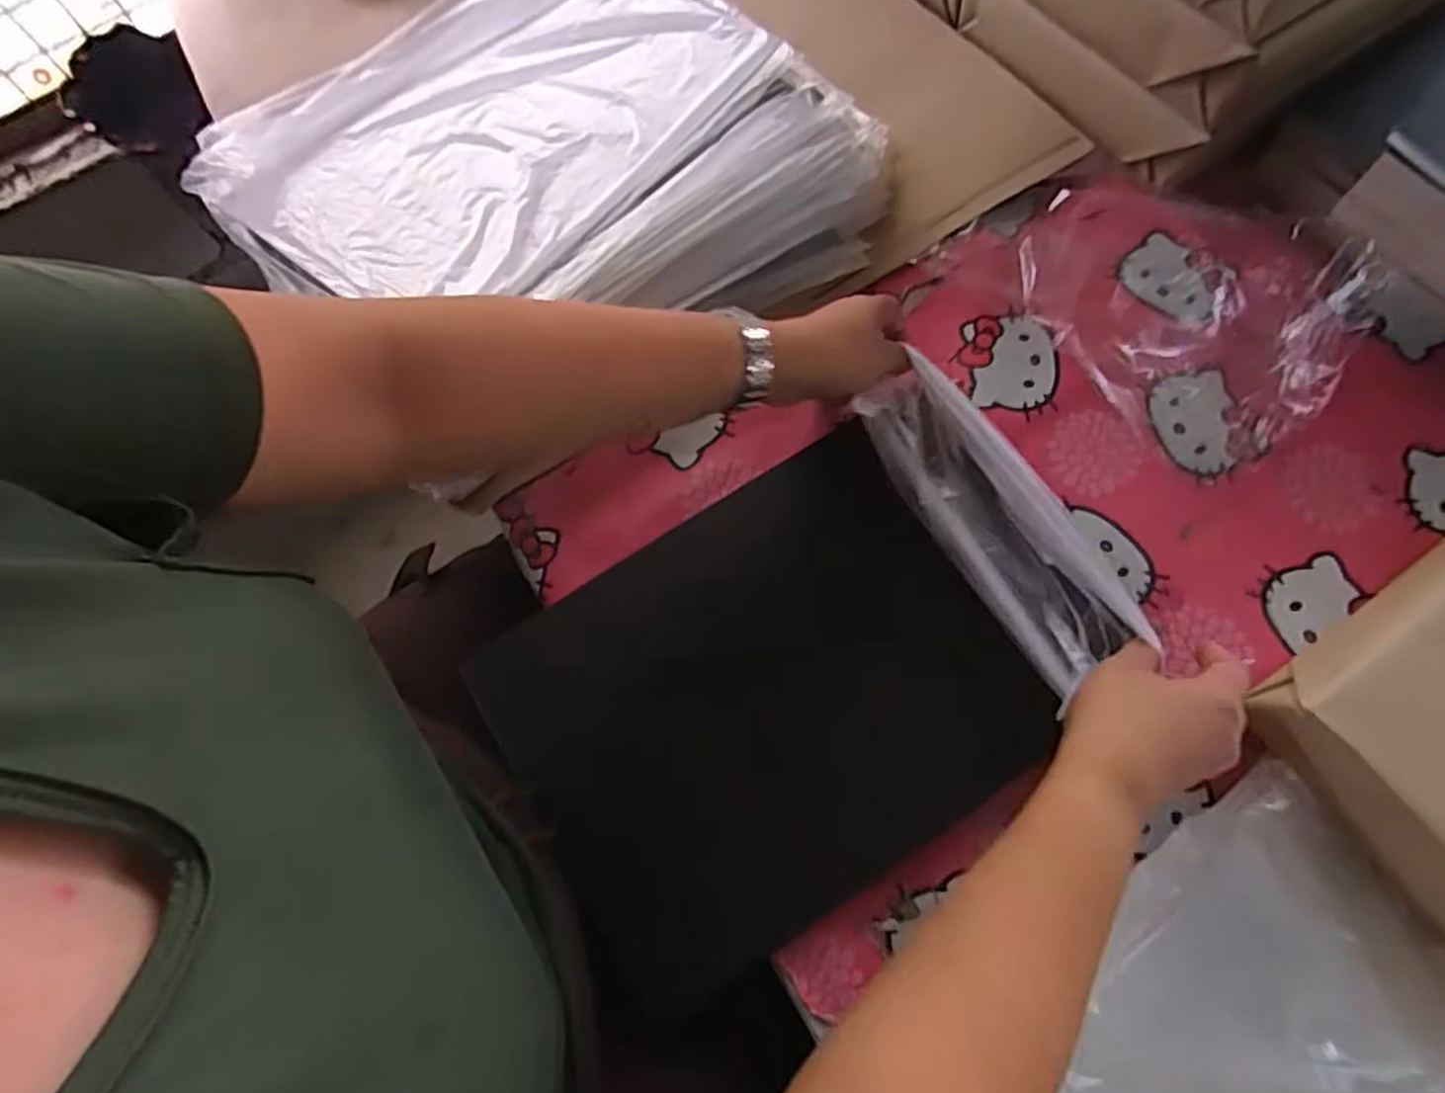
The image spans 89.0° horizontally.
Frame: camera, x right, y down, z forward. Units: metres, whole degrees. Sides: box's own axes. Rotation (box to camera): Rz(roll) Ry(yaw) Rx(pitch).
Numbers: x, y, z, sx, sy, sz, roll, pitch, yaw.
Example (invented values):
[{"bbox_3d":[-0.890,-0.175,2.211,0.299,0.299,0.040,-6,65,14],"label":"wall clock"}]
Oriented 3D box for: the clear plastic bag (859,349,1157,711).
[{"bbox_3d":[0.172,-0.022,0.460,0.071,0.030,0.214,-29,72,-7],"label":"clear plastic bag"}]

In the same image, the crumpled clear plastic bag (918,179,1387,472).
[{"bbox_3d":[0.325,-0.201,0.537,0.203,0.057,0.275,-42,73,-10],"label":"crumpled clear plastic bag"}]

